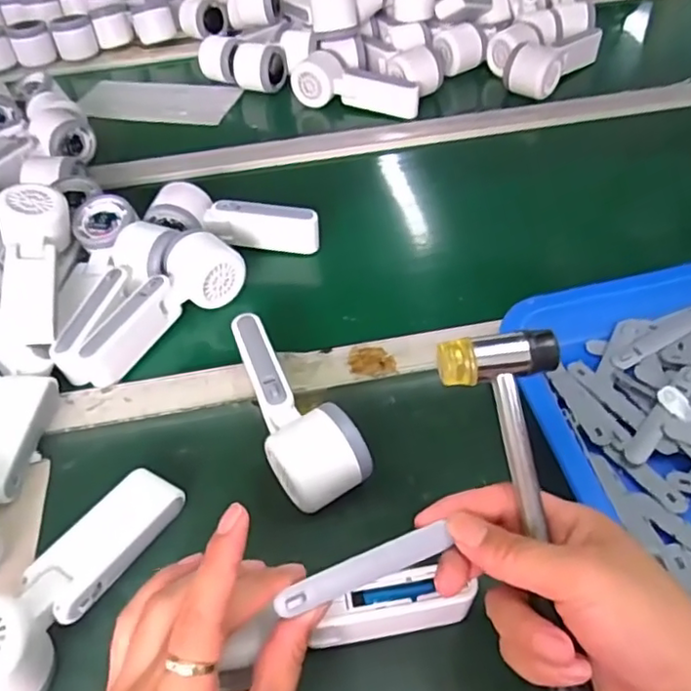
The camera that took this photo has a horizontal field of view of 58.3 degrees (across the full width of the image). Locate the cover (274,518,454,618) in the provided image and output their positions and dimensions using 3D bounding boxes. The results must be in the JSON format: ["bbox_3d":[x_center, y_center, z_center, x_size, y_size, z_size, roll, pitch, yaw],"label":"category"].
[{"bbox_3d":[0.008,0.109,0.302,0.087,0.010,0.013,-22,48,-5],"label":"cover"}]

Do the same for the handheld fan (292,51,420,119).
[{"bbox_3d":[0.017,-0.334,0.793,0.171,0.046,0.065,18,51,21],"label":"handheld fan"}]

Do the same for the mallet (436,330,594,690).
[{"bbox_3d":[0.098,0.111,0.291,0.056,0.019,0.246,-9,74,-3],"label":"mallet"}]

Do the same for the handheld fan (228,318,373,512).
[{"bbox_3d":[-0.046,0.044,0.445,0.054,0.054,0.161,-26,50,-18],"label":"handheld fan"}]

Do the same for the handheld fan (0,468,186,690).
[{"bbox_3d":[-0.171,0.137,0.372,0.057,0.050,0.160,16,51,20],"label":"handheld fan"}]

